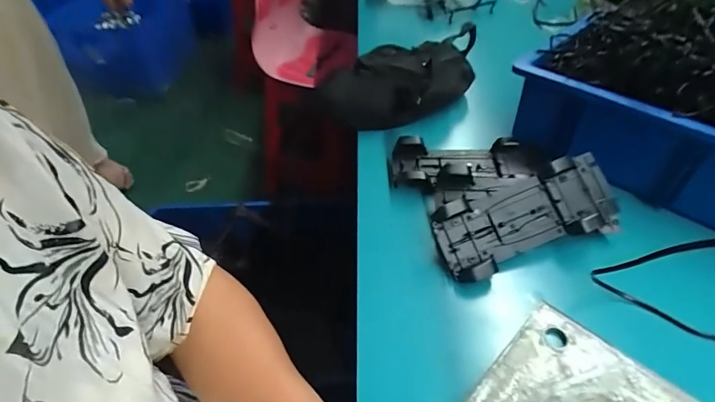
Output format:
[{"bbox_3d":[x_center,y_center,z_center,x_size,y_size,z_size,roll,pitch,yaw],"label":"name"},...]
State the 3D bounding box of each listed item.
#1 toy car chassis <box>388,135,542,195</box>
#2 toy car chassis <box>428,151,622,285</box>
[{"bbox_3d":[0.139,-0.045,0.517,0.195,0.036,0.093,0,43,1],"label":"toy car chassis"},{"bbox_3d":[0.178,0.016,0.434,0.196,0.038,0.086,-17,77,-6],"label":"toy car chassis"}]

